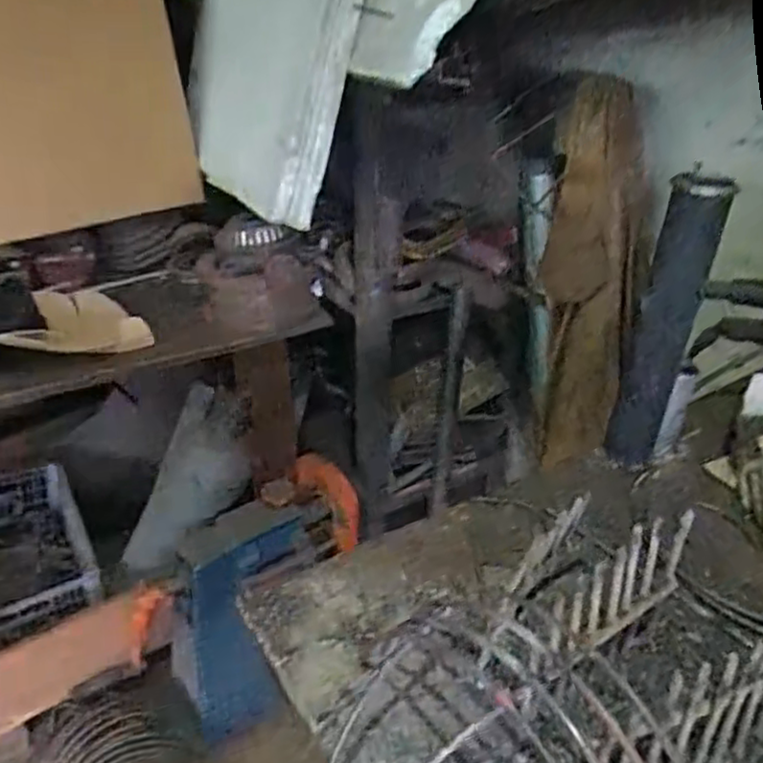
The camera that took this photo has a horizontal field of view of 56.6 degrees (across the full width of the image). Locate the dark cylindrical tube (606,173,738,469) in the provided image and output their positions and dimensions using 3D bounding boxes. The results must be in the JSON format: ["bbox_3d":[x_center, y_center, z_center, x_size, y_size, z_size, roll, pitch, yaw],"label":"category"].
[{"bbox_3d":[0.266,-0.045,0.676,0.063,0.292,0.043,16,33,26],"label":"dark cylindrical tube"}]

